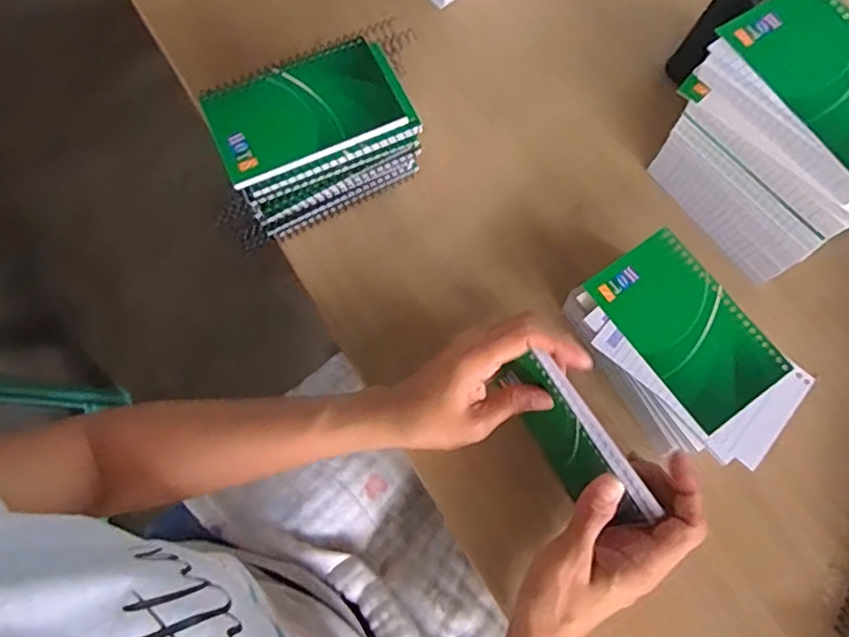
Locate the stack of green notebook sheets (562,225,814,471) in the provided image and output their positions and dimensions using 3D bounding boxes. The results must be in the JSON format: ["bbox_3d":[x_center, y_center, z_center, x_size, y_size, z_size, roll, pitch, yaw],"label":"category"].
[{"bbox_3d":[0.177,0.031,0.429,0.110,0.057,0.157,-33,75,-9],"label":"stack of green notebook sheets"}]

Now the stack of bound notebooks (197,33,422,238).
[{"bbox_3d":[-0.082,-0.134,0.463,0.133,0.096,0.089,-26,74,-7],"label":"stack of bound notebooks"}]

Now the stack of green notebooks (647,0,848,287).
[{"bbox_3d":[0.255,-0.119,0.432,0.087,0.154,0.143,-38,76,-10],"label":"stack of green notebooks"}]

